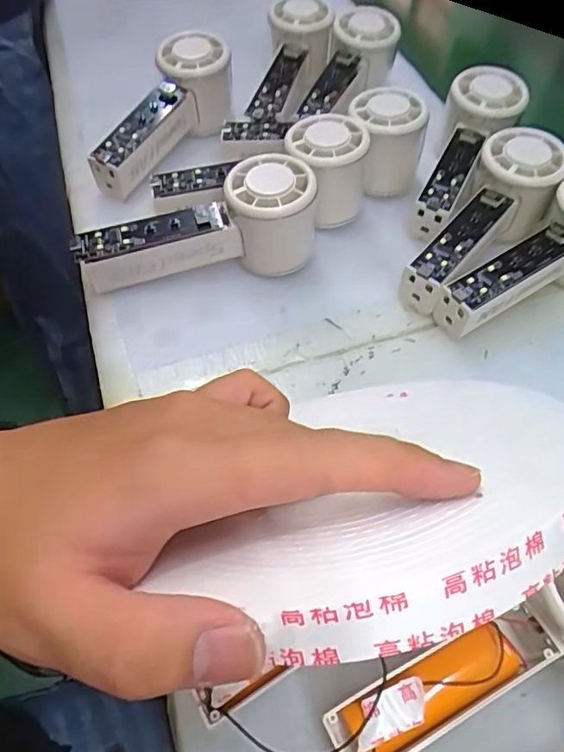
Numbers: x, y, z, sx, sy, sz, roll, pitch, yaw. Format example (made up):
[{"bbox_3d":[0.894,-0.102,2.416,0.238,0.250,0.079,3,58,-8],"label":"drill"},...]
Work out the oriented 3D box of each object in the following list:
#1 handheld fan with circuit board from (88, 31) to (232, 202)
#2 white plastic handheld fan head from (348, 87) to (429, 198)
[{"bbox_3d":[-0.089,-0.199,0.438,0.060,0.077,0.149,17,56,8],"label":"handheld fan with circuit board"},{"bbox_3d":[0.076,-0.174,0.414,0.057,0.060,0.062,4,55,-1],"label":"white plastic handheld fan head"}]

